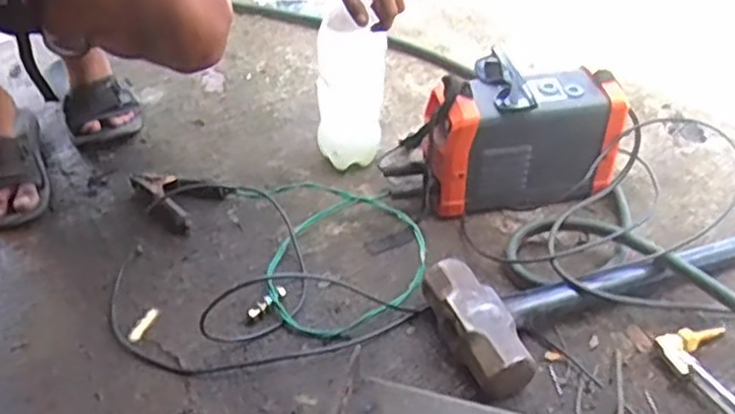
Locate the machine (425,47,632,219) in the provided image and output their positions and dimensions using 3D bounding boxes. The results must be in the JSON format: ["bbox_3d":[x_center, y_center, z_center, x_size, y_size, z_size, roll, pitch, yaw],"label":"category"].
[{"bbox_3d":[0.209,-0.096,0.992,0.252,0.177,0.118,-3,41,-1],"label":"machine"}]

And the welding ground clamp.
[{"bbox_3d":[-0.272,-0.012,1.017,0.139,0.034,0.095,8,42,12],"label":"welding ground clamp"}]

